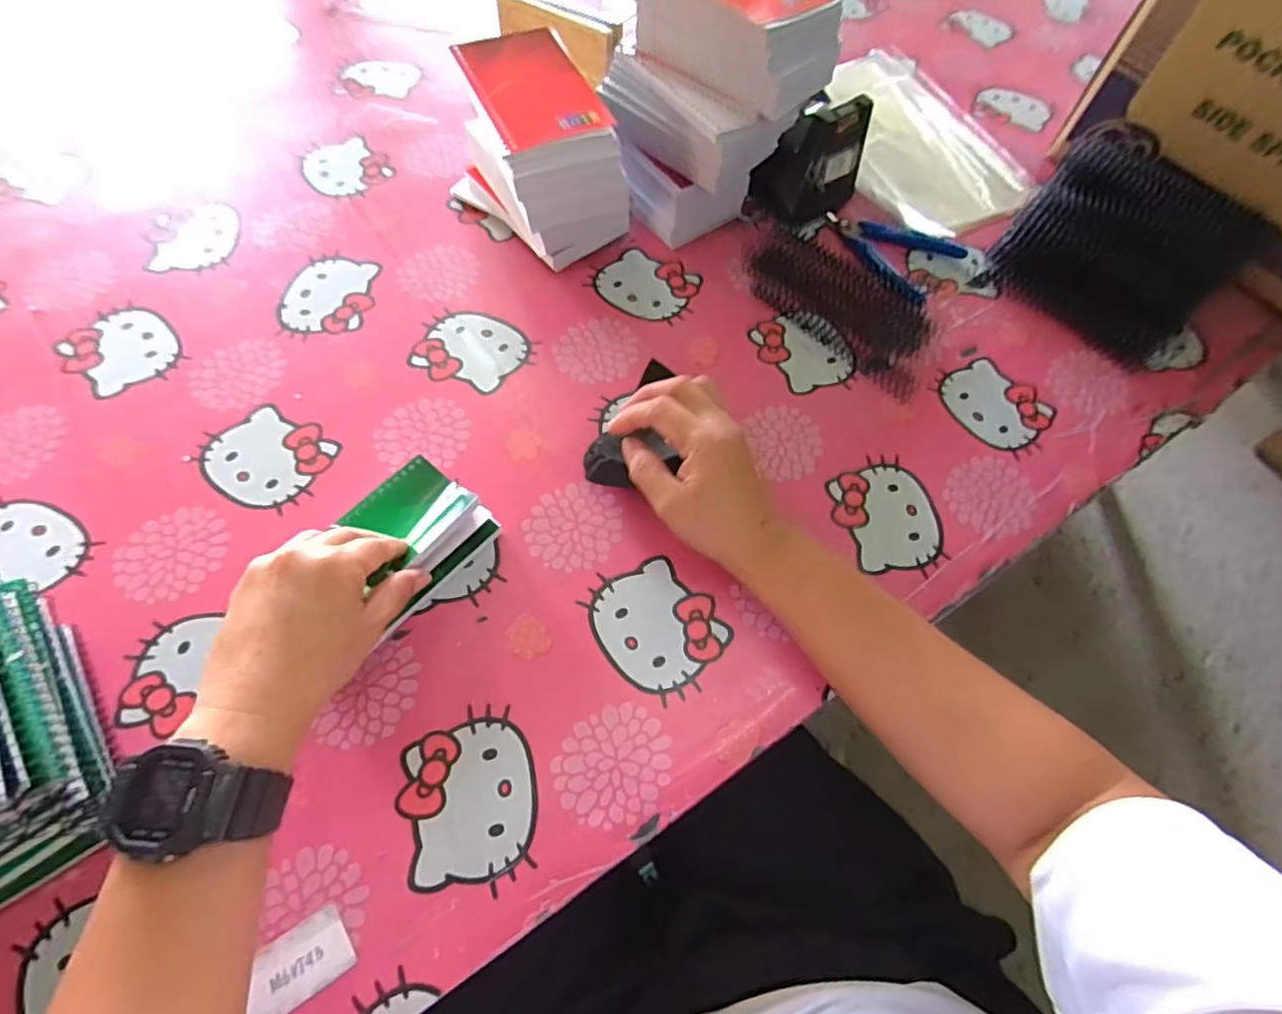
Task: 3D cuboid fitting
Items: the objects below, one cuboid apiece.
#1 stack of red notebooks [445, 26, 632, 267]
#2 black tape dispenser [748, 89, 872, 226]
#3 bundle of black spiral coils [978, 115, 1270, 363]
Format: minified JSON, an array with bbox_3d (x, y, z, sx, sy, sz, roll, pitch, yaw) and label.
[{"bbox_3d":[-0.077,-0.277,0.489,0.090,0.120,0.137,-23,66,-13],"label":"stack of red notebooks"},{"bbox_3d":[0.151,-0.307,0.536,0.061,0.093,0.083,39,68,16],"label":"black tape dispenser"},{"bbox_3d":[0.425,-0.243,0.527,0.165,0.071,0.199,39,68,16],"label":"bundle of black spiral coils"}]

